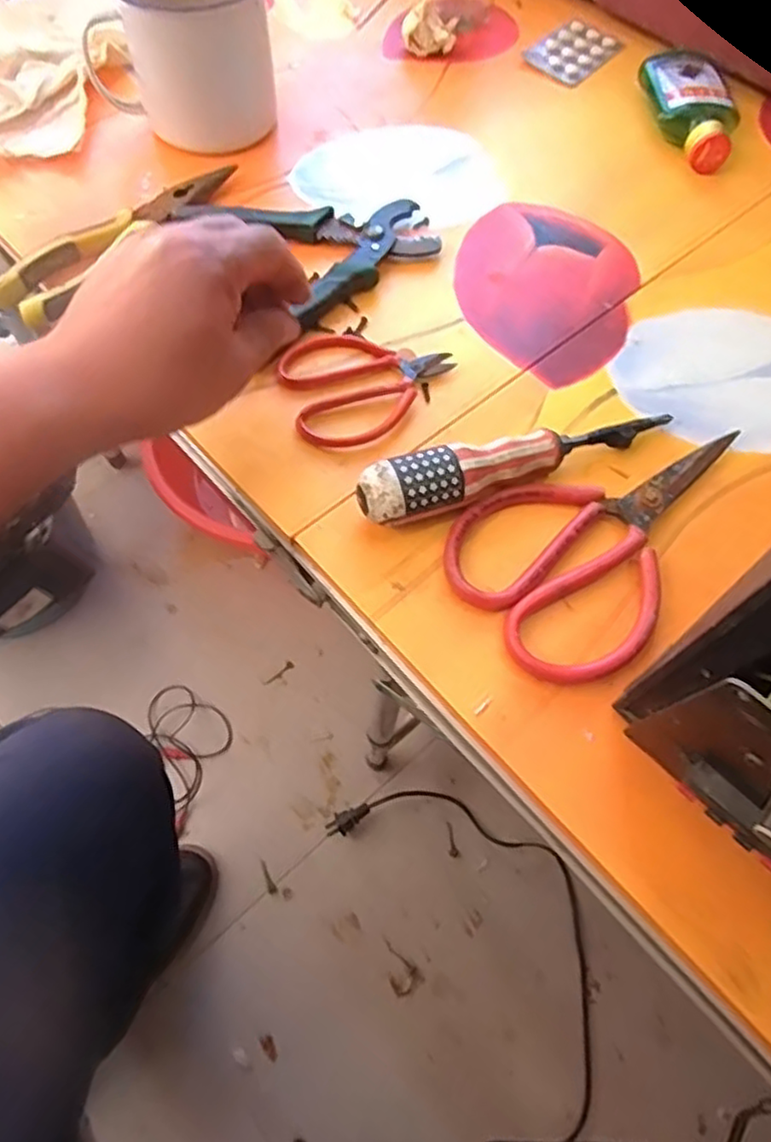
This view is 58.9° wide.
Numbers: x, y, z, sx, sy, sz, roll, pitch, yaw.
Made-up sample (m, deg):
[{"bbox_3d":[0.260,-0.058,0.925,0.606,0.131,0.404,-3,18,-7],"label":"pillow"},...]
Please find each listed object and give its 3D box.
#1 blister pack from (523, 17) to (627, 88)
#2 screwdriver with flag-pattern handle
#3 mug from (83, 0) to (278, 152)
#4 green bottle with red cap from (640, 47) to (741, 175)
[{"bbox_3d":[0.165,-0.448,0.584,0.054,0.009,0.076,41,70,17],"label":"blister pack"},{"bbox_3d":[0.075,-0.060,0.368,0.186,0.039,0.026,-19,66,-11],"label":"screwdriver with flag-pattern handle"},{"bbox_3d":[-0.147,-0.373,0.490,0.118,0.104,0.093,-34,69,-16],"label":"mug"},{"bbox_3d":[0.234,-0.357,0.528,0.057,0.029,0.117,-1,64,-2],"label":"green bottle with red cap"}]

